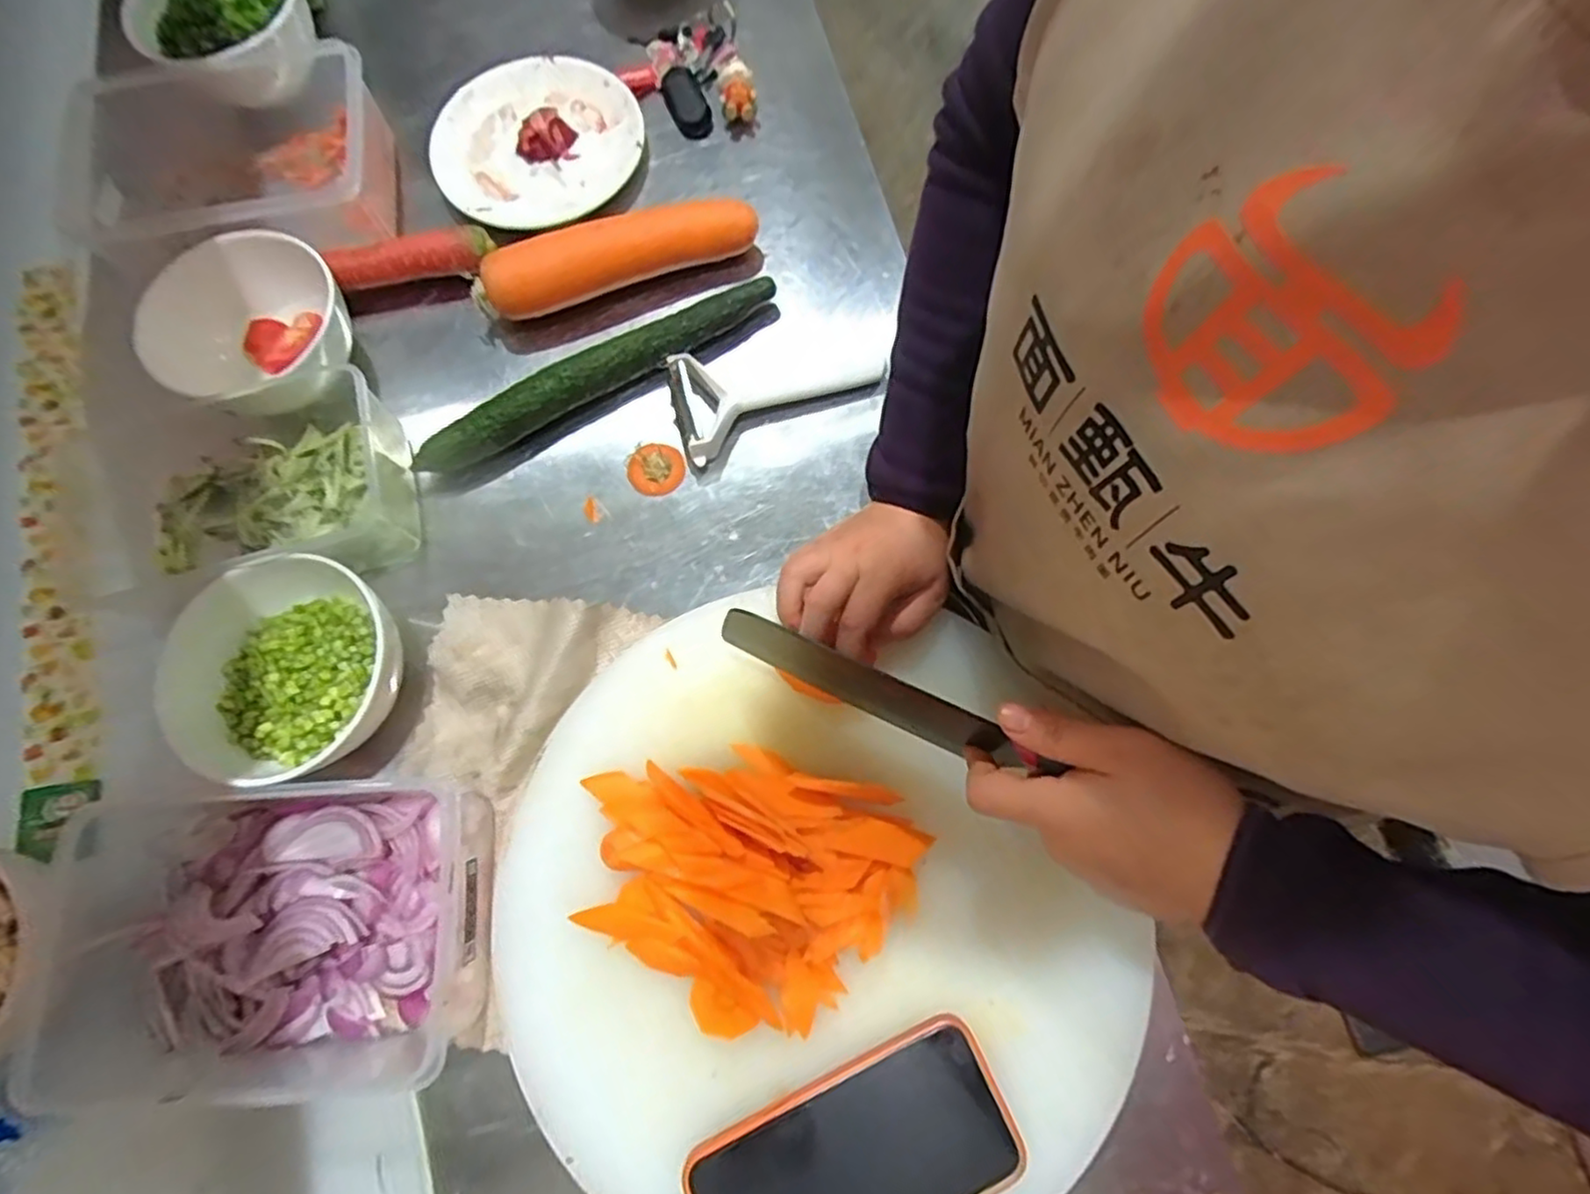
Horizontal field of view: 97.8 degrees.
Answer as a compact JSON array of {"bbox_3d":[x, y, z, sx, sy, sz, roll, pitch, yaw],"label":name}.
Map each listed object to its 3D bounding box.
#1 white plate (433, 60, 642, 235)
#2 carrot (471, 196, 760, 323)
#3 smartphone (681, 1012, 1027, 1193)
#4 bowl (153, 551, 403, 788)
[{"bbox_3d":[-0.210,-0.377,0.574,0.169,0.028,0.169,-1,75,2],"label":"white plate"},{"bbox_3d":[-0.137,-0.260,0.529,0.213,0.048,0.039,-20,75,-3],"label":"carrot"},{"bbox_3d":[0.030,0.289,0.354,0.162,0.012,0.080,-25,75,-5],"label":"smartphone"},{"bbox_3d":[-0.324,0.044,0.435,0.130,0.063,0.133,-1,75,2],"label":"bowl"}]

